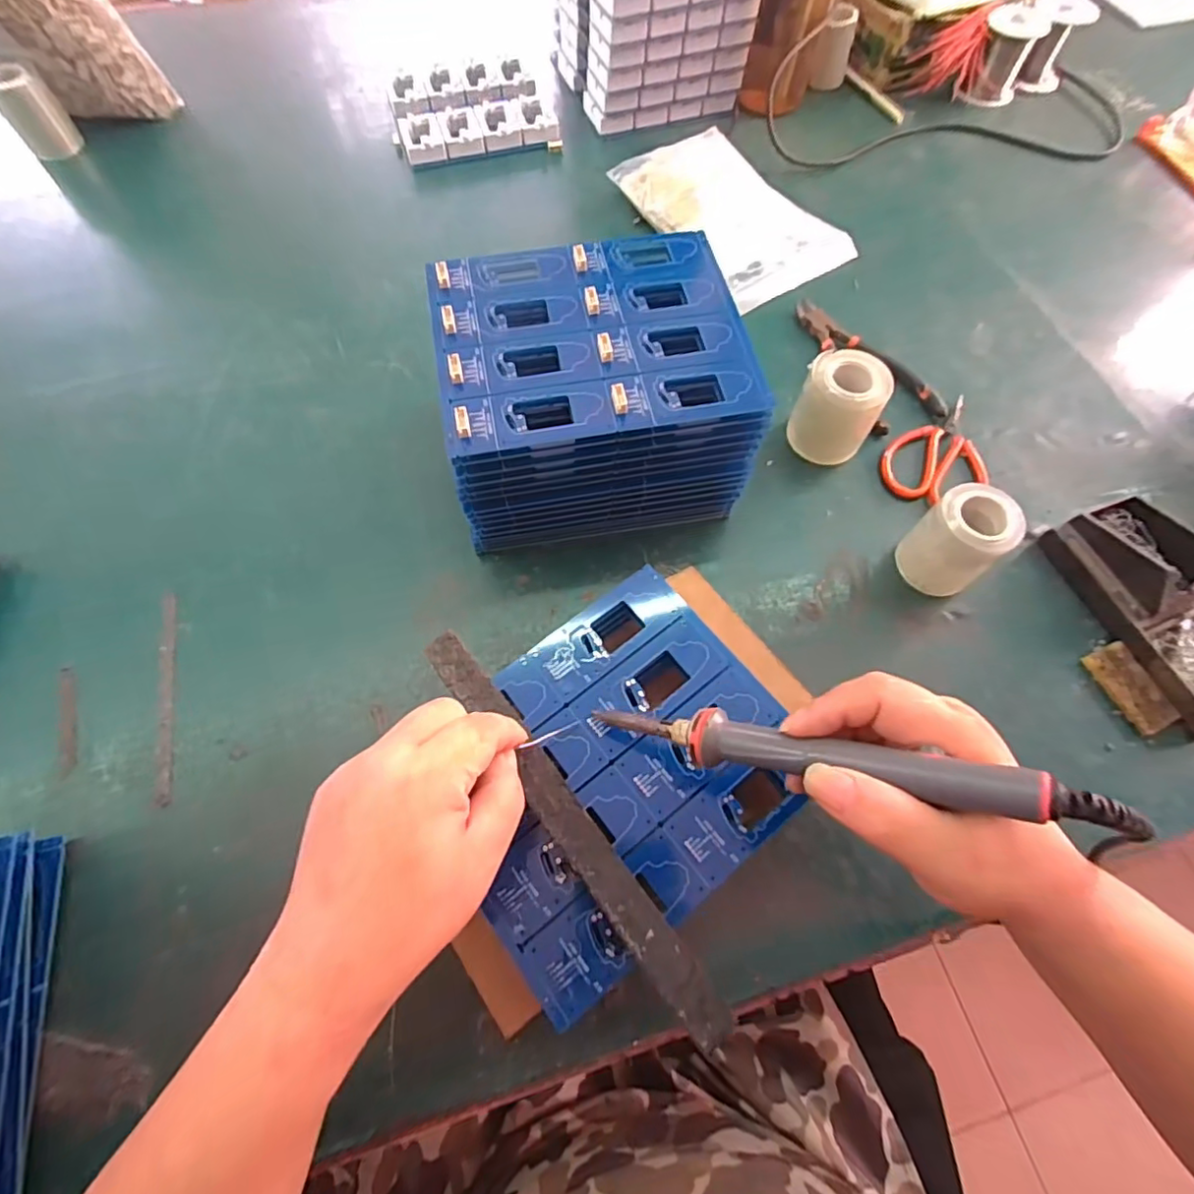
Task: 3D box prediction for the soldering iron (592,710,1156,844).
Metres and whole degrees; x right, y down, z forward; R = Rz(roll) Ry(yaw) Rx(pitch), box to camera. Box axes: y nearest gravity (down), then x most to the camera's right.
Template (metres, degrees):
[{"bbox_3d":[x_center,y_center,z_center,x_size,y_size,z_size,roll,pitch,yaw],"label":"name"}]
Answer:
[{"bbox_3d":[0.093,0.069,0.256,0.212,0.023,0.022,2,60,36],"label":"soldering iron"}]

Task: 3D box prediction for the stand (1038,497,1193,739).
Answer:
[{"bbox_3d":[0.391,0.005,0.399,0.084,0.039,0.156,-17,66,-9],"label":"stand"}]

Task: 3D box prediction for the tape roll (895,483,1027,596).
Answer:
[{"bbox_3d":[0.245,-0.037,0.403,0.048,0.067,0.049,0,64,0],"label":"tape roll"}]

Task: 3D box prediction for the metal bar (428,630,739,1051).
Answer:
[{"bbox_3d":[-0.017,0.112,0.301,0.022,0.005,0.236,-34,71,-16],"label":"metal bar"}]

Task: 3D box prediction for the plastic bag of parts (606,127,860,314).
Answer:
[{"bbox_3d":[0.133,-0.376,0.571,0.143,0.042,0.205,-31,69,-14],"label":"plastic bag of parts"}]

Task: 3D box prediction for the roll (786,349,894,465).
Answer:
[{"bbox_3d":[0.182,-0.141,0.450,0.058,0.065,0.054,0,64,0],"label":"roll"}]

